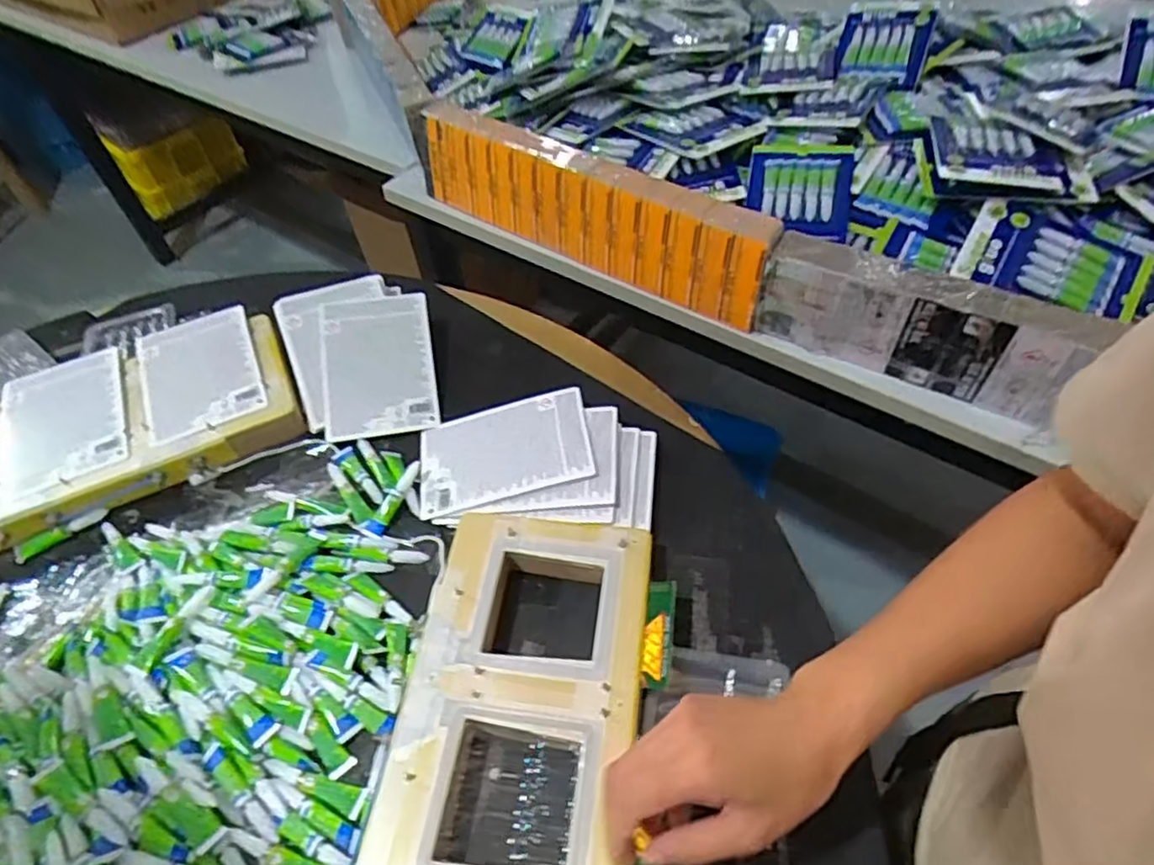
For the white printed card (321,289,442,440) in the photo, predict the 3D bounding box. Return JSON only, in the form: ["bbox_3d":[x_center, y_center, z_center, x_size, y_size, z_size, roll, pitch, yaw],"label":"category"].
[{"bbox_3d":[-0.214,-0.076,0.720,0.115,0.008,0.164,-7,69,-10],"label":"white printed card"}]

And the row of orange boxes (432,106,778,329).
[{"bbox_3d":[0.004,-0.282,0.834,0.513,0.118,0.064,28,59,24],"label":"row of orange boxes"}]

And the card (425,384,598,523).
[{"bbox_3d":[-0.072,0.018,0.654,0.170,0.008,0.111,-15,49,6],"label":"card"}]

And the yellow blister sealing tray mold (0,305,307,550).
[{"bbox_3d":[-0.511,0.001,0.683,0.424,0.039,0.200,-22,53,-13],"label":"yellow blister sealing tray mold"}]

